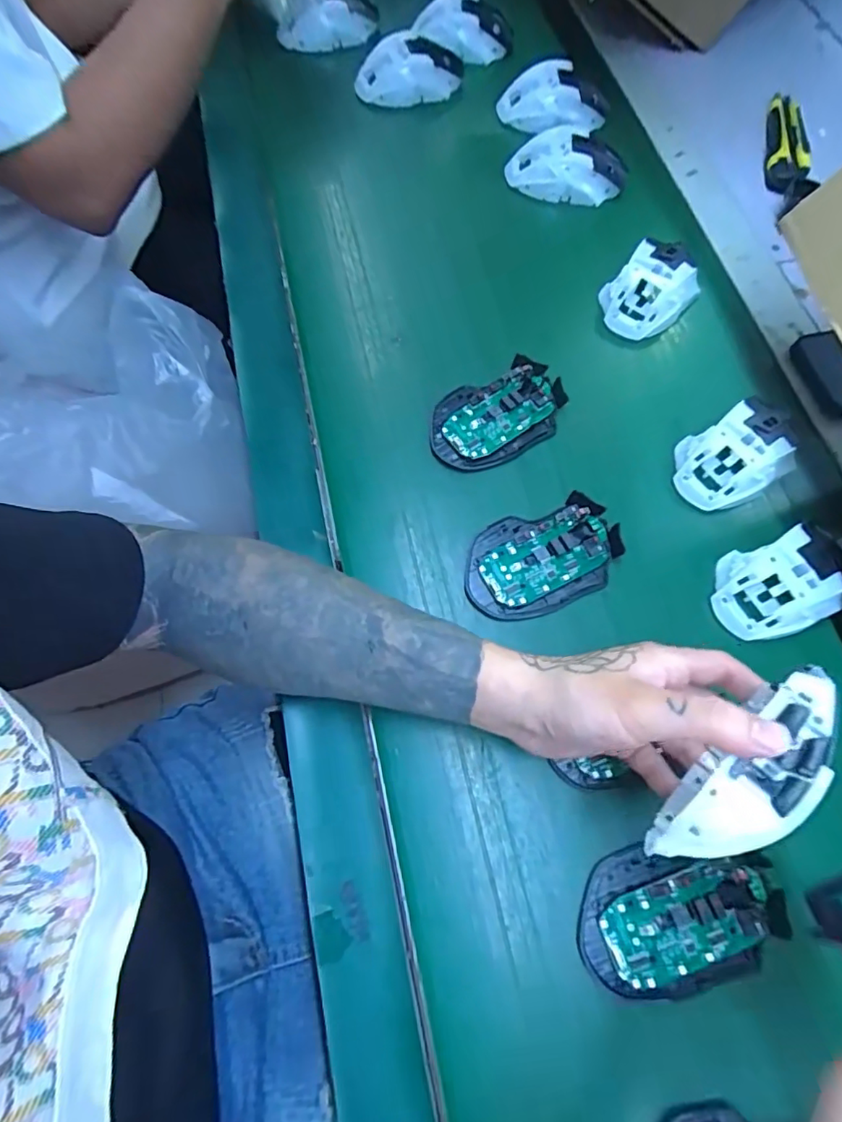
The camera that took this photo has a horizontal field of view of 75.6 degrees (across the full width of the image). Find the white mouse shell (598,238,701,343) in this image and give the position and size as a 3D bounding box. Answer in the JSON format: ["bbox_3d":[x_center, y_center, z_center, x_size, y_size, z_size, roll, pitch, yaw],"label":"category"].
[{"bbox_3d":[0.200,-0.238,0.478,0.092,0.041,0.068,-33,75,-12],"label":"white mouse shell"}]

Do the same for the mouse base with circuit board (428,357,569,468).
[{"bbox_3d":[0.061,-0.116,0.433,0.113,0.024,0.068,-22,73,-9],"label":"mouse base with circuit board"}]

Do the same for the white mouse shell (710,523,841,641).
[{"bbox_3d":[0.254,0.015,0.377,0.093,0.033,0.064,-14,72,-6],"label":"white mouse shell"}]

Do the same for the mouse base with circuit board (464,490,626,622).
[{"bbox_3d":[0.087,-0.003,0.389,0.113,0.021,0.071,-17,72,-7],"label":"mouse base with circuit board"}]

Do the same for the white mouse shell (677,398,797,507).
[{"bbox_3d":[0.243,-0.081,0.417,0.096,0.039,0.069,-32,75,-11],"label":"white mouse shell"}]

